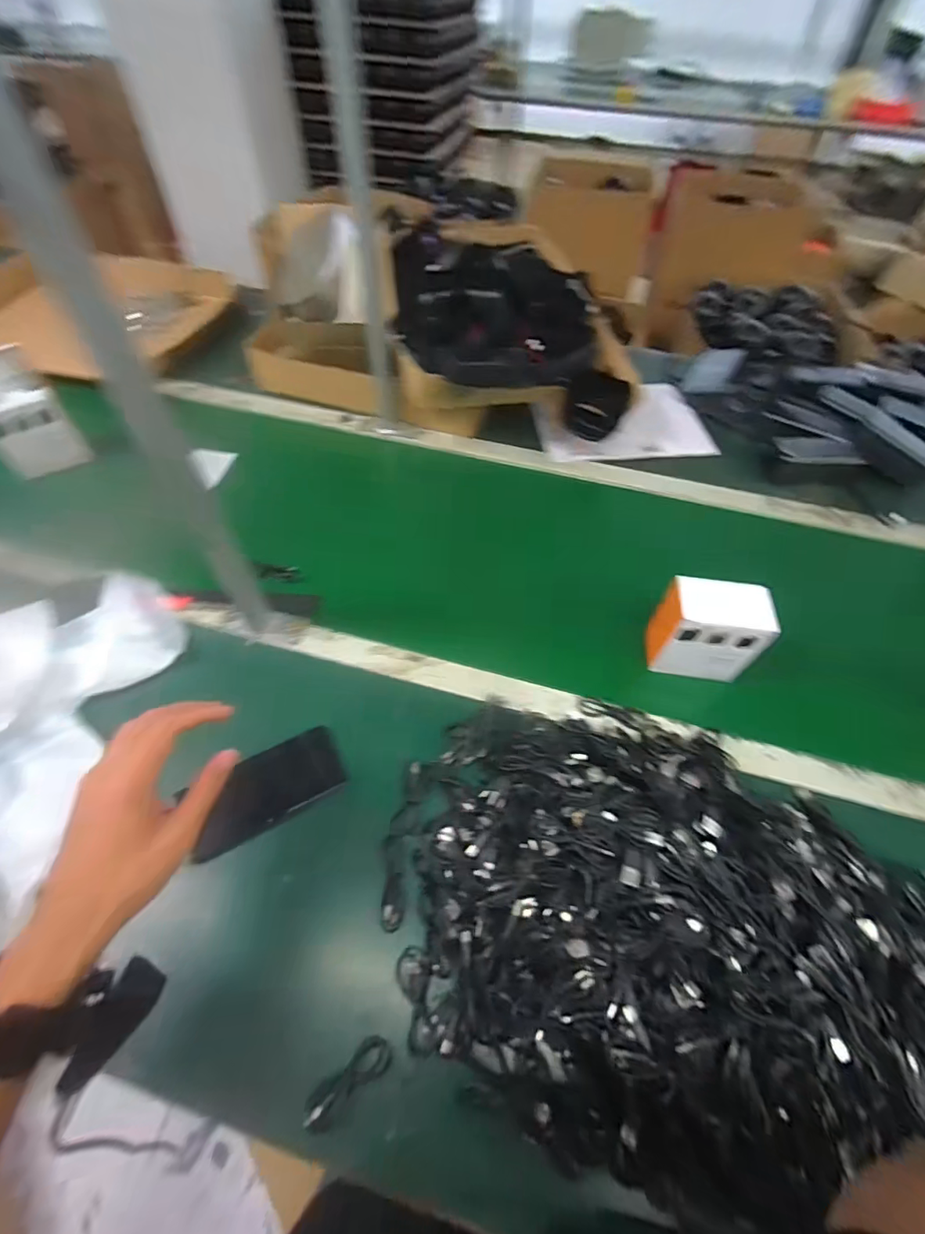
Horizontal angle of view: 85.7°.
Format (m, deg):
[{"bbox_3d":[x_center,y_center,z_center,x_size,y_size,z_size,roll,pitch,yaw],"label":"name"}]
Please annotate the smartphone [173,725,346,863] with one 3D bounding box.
[{"bbox_3d":[-0.192,0.169,0.496,0.149,0.075,0.007,-22,16,-36],"label":"smartphone"}]

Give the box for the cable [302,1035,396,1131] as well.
[{"bbox_3d":[-0.089,0.359,0.387,0.072,0.009,0.026,-27,59,-19],"label":"cable"}]

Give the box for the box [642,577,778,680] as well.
[{"bbox_3d":[0.283,0.015,0.584,0.110,0.099,0.067,7,54,4],"label":"box"}]

